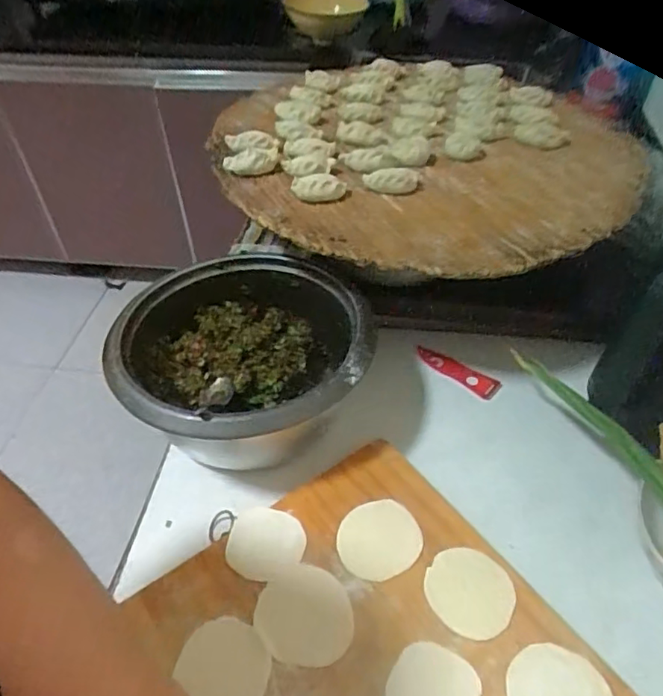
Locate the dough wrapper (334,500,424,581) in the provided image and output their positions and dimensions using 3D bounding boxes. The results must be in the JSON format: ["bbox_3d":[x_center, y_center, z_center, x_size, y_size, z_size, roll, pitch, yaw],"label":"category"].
[{"bbox_3d":[0.041,0.164,0.490,0.071,0.004,0.064,-21,47,-15],"label":"dough wrapper"}]

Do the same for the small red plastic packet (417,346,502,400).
[{"bbox_3d":[0.145,0.026,0.664,0.104,0.011,0.031,33,55,29],"label":"small red plastic packet"}]

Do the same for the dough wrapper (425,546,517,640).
[{"bbox_3d":[0.112,0.193,0.456,0.067,0.004,0.066,-1,46,1],"label":"dough wrapper"}]

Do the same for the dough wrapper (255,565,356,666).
[{"bbox_3d":[-0.022,0.209,0.449,0.074,0.004,0.071,-1,46,1],"label":"dough wrapper"}]

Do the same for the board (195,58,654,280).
[{"bbox_3d":[0.102,-0.239,0.655,0.450,0.040,0.441,-1,46,1],"label":"board"}]

